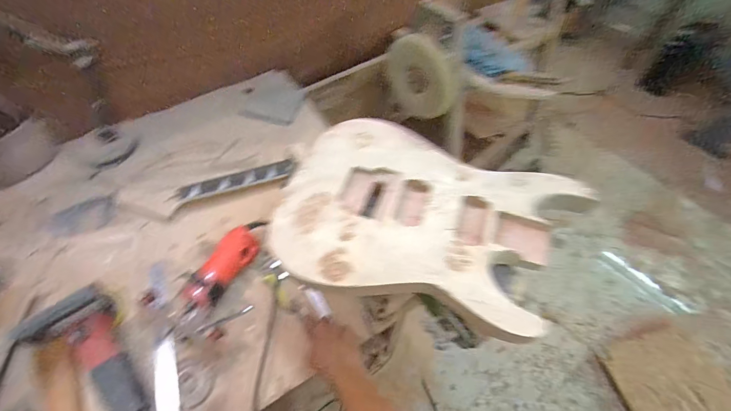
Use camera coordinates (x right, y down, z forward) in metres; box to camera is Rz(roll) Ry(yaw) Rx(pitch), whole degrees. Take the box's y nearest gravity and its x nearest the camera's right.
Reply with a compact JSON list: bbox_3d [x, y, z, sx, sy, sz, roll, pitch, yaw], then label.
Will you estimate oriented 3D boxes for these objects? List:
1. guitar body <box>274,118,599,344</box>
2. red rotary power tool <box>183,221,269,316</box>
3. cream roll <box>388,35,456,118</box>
[{"bbox_3d":[0.084,0.007,0.502,0.382,0.039,0.272,21,57,12],"label":"guitar body"},{"bbox_3d":[-0.290,0.131,0.723,0.060,0.075,0.210,25,58,14],"label":"red rotary power tool"},{"bbox_3d":[0.193,-0.422,1.178,0.217,0.255,0.061,-4,16,37],"label":"cream roll"}]

